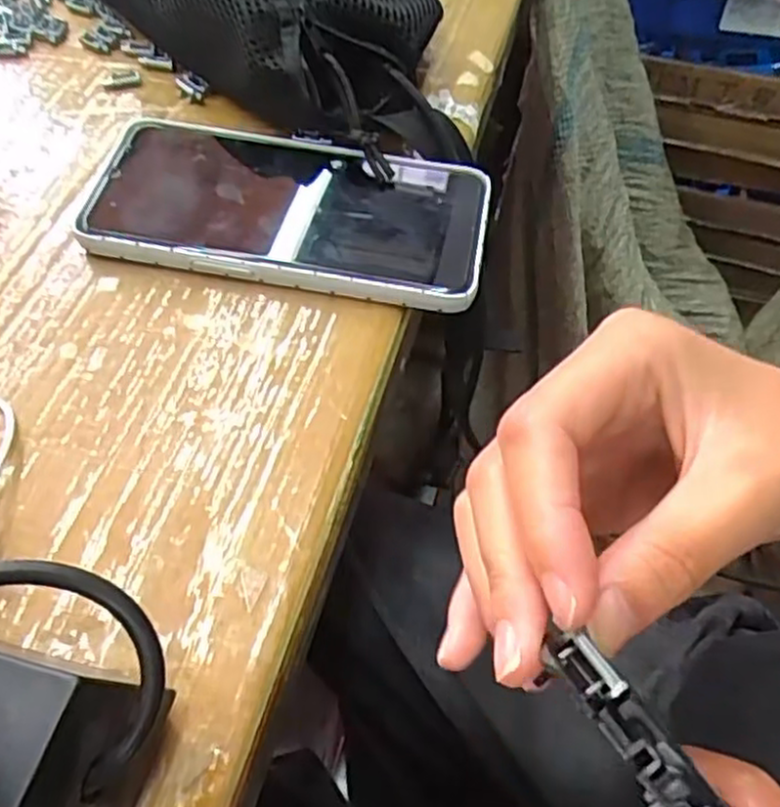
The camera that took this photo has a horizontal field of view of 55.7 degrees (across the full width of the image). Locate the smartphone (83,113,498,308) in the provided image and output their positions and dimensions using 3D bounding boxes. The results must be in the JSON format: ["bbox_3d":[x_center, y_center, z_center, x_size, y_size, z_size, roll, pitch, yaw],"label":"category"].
[{"bbox_3d":[-0.044,-0.085,0.314,0.168,0.013,0.079,10,56,6],"label":"smartphone"}]

